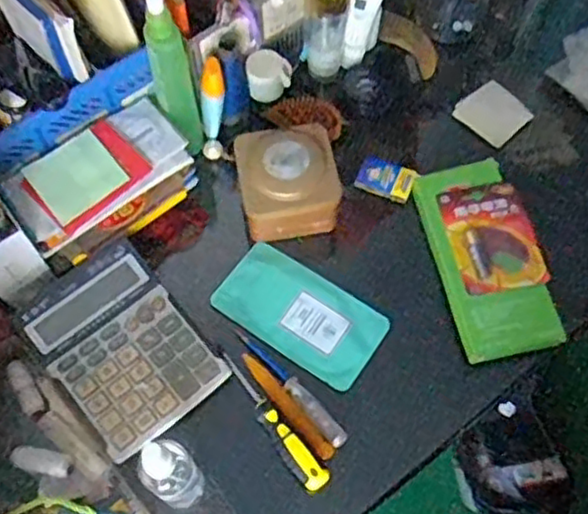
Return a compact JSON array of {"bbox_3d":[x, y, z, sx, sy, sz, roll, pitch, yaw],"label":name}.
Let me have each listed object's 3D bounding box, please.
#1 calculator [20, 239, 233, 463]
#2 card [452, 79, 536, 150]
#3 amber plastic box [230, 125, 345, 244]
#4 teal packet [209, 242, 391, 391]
[{"bbox_3d":[-0.160,0.083,0.644,0.127,0.032,0.165,-38,69,-16],"label":"calculator"},{"bbox_3d":[0.229,-0.166,0.794,0.069,0.006,0.062,44,88,2],"label":"card"},{"bbox_3d":[-0.007,-0.074,0.707,0.096,0.075,0.099,-11,64,-4],"label":"amber plastic box"},{"bbox_3d":[0.007,0.054,0.684,0.160,0.009,0.089,31,68,15],"label":"teal packet"}]

